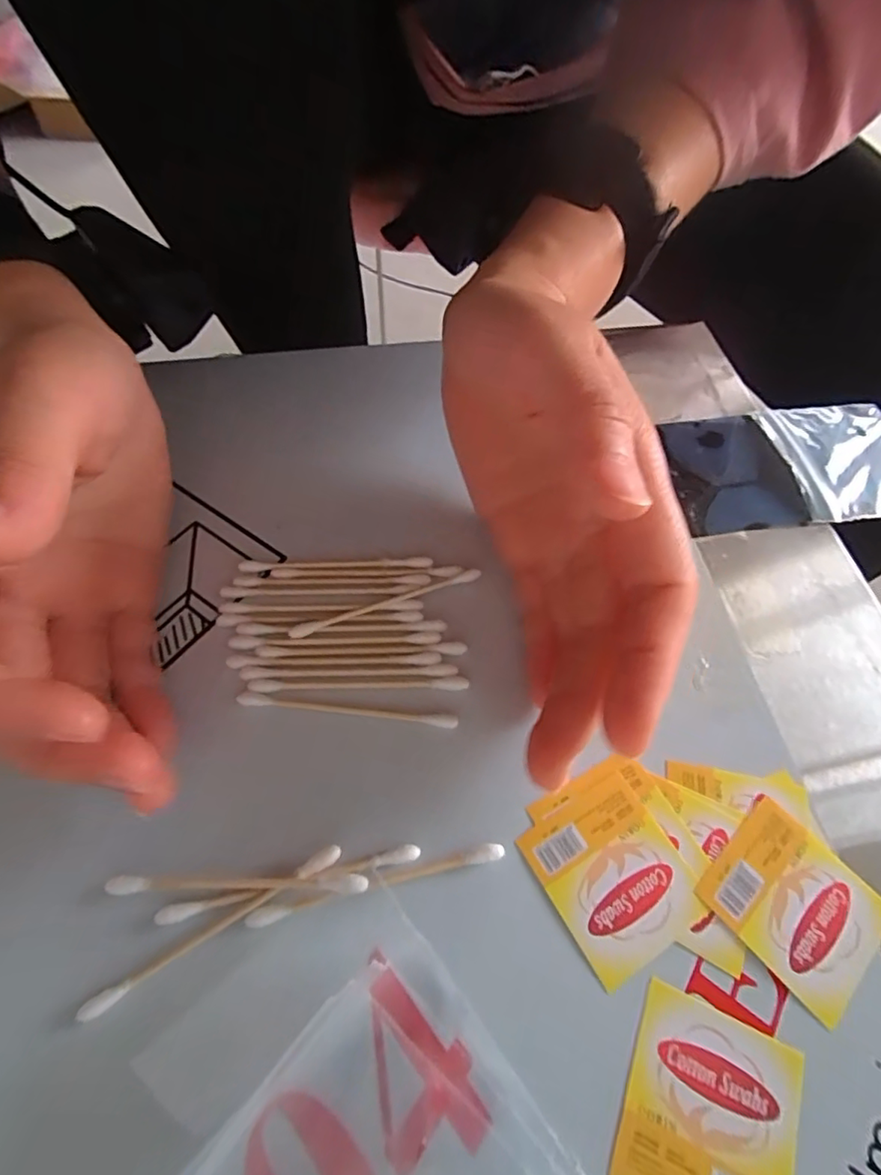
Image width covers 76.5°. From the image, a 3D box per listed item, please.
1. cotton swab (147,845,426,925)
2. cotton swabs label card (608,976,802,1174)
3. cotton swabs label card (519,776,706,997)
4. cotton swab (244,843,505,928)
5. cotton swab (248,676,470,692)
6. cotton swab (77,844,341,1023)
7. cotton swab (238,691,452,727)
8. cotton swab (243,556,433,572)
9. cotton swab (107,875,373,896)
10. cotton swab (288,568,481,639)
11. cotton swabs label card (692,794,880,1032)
[{"bbox_3d":[-0.041,0.081,0.153,0.071,0.005,0.004,-11,58,-8],"label":"cotton swab"},{"bbox_3d":[0.064,0.126,0.133,0.038,0.004,0.042,23,62,11],"label":"cotton swabs label card"},{"bbox_3d":[0.049,0.081,0.159,0.039,0.004,0.041,-27,62,-17],"label":"cotton swabs label card"},{"bbox_3d":[-0.017,0.081,0.154,0.071,0.004,0.005,-12,59,-9],"label":"cotton swab"},{"bbox_3d":[-0.027,0.031,0.184,0.071,0.004,0.005,0,58,-2],"label":"cotton swab"},{"bbox_3d":[-0.059,0.090,0.148,0.071,0.005,0.005,-27,62,-17],"label":"cotton swab"},{"bbox_3d":[-0.030,0.039,0.180,0.071,0.004,0.004,6,58,2],"label":"cotton swab"},{"bbox_3d":[-0.039,-0.009,0.208,0.070,0.004,0.005,-1,60,-2],"label":"cotton swab"},{"bbox_3d":[-0.056,0.081,0.152,0.071,0.006,0.004,1,58,-1],"label":"cotton swab"},{"bbox_3d":[-0.019,0.005,0.199,0.070,0.004,0.005,-19,63,-12],"label":"cotton swab"},{"bbox_3d":[0.100,0.088,0.157,0.038,0.004,0.043,-37,68,-20],"label":"cotton swabs label card"}]

